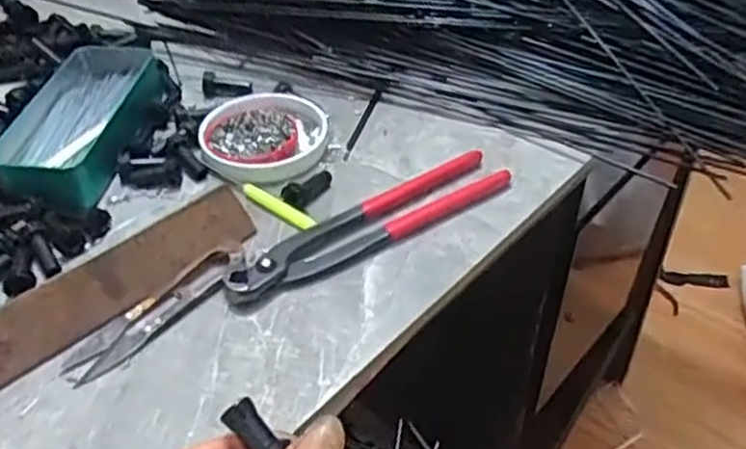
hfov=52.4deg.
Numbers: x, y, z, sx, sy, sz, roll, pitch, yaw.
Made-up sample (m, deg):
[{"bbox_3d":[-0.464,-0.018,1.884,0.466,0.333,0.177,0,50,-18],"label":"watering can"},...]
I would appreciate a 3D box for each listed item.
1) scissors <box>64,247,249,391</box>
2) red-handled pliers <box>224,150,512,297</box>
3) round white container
[{"bbox_3d":[-0.119,0.047,0.429,0.025,0.011,0.117,28,51,29],"label":"scissors"},{"bbox_3d":[0.000,-0.003,0.467,0.194,0.015,0.040,-25,47,-23],"label":"red-handled pliers"},{"bbox_3d":[-0.079,-0.063,0.547,0.088,0.016,0.097,-1,43,1],"label":"round white container"}]

